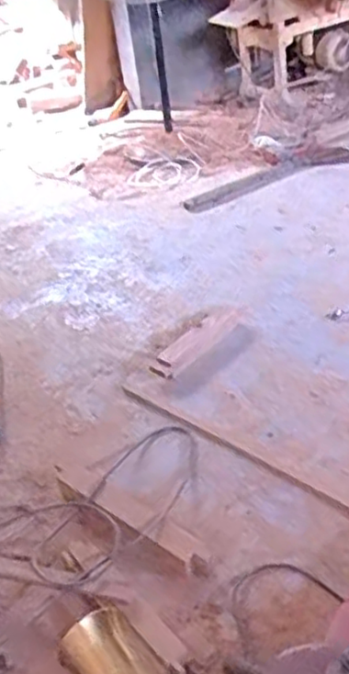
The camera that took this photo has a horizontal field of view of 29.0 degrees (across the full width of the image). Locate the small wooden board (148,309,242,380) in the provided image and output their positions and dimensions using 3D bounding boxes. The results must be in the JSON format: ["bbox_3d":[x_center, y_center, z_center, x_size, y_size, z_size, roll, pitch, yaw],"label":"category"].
[{"bbox_3d":[0.059,0.008,1.825,0.095,0.023,0.330,23,44,34],"label":"small wooden board"}]

